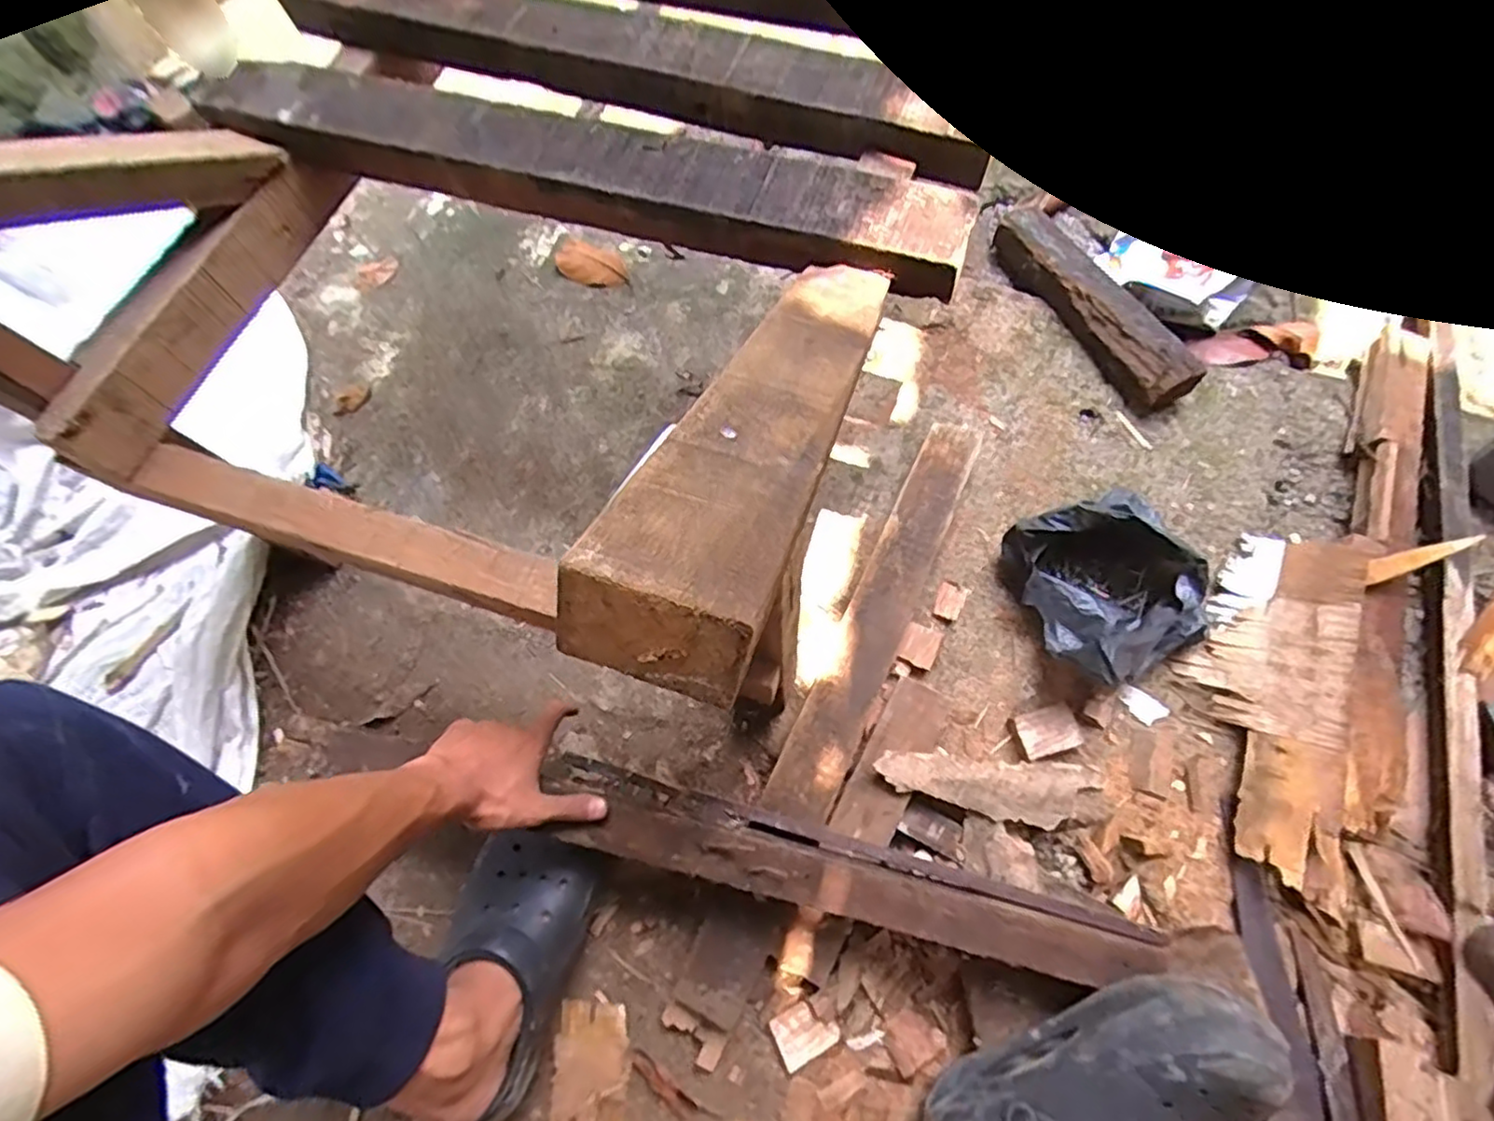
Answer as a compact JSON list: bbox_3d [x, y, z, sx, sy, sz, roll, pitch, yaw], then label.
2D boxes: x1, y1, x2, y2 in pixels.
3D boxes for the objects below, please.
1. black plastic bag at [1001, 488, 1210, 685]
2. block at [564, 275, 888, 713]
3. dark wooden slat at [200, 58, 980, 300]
[{"bbox_3d":[0.353,0.022,0.656,0.161,0.113,0.177,-13,70,-2],"label":"black plastic bag"},{"bbox_3d":[0.019,-0.079,0.320,0.064,0.038,0.347,17,42,8],"label":"block"},{"bbox_3d":[-0.142,-0.300,0.511,0.608,0.043,0.091,16,73,9],"label":"dark wooden slat"}]

